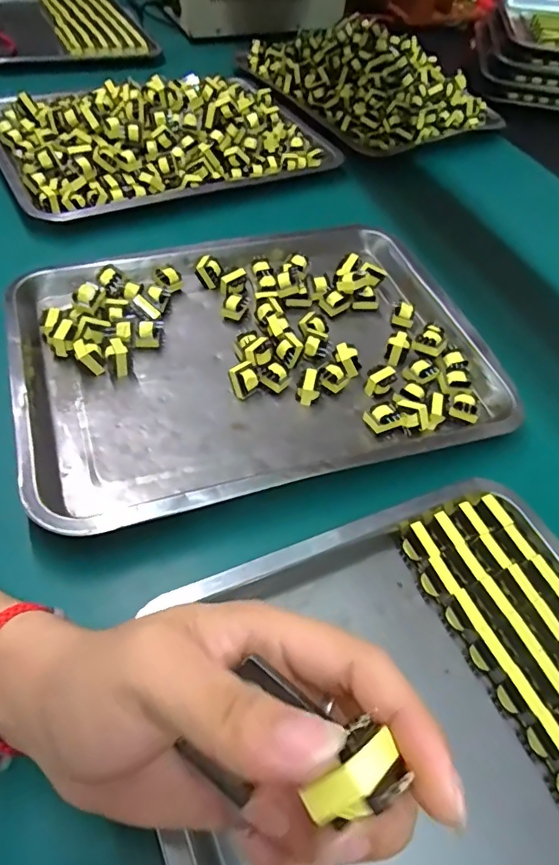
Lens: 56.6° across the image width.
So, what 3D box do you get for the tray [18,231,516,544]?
[{"bbox_3d":[-0.018,-0.070,0.440,0.376,0.043,0.289,-13,56,-15],"label":"tray"}]

